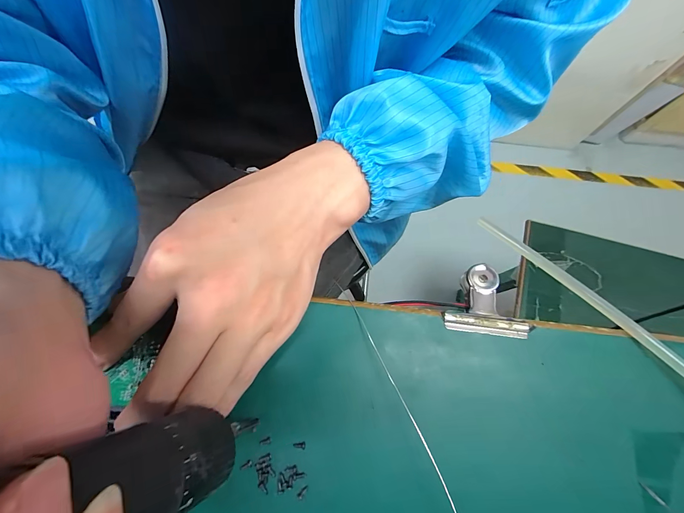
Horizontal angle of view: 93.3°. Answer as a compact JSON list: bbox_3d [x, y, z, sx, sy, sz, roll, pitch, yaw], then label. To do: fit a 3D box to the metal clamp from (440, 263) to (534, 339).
[{"bbox_3d":[0.090,0.028,0.209,0.050,0.021,0.044,7,75,1],"label":"metal clamp"}]

